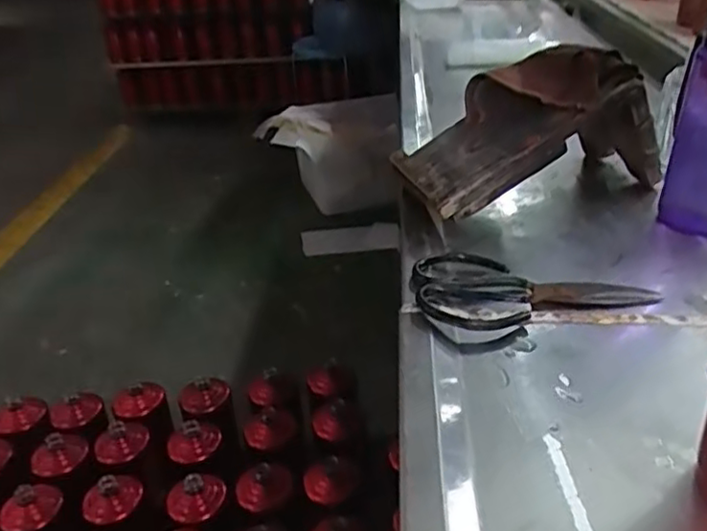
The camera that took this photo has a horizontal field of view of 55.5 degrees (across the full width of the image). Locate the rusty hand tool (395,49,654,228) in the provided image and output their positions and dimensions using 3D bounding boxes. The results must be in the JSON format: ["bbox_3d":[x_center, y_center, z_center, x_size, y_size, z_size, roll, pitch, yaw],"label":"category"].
[{"bbox_3d":[0.191,-0.143,0.736,0.294,0.143,0.138,-12,30,-14],"label":"rusty hand tool"}]

